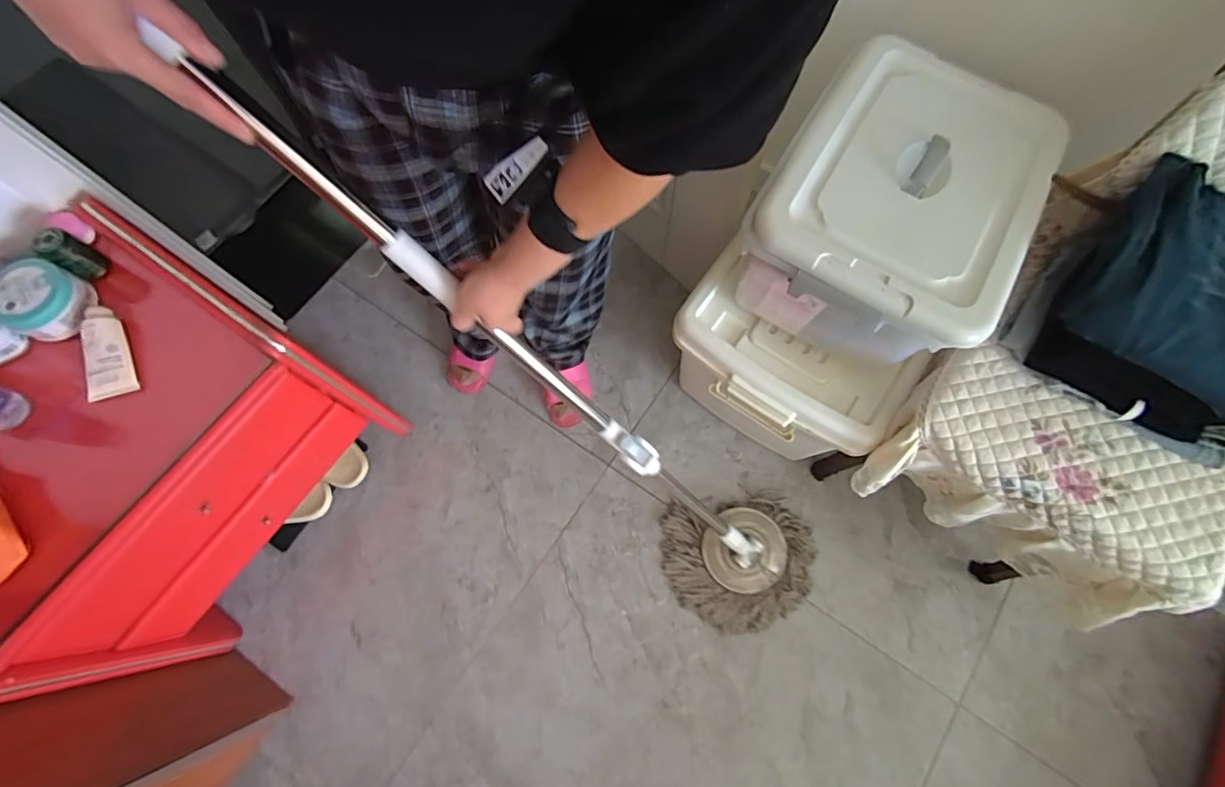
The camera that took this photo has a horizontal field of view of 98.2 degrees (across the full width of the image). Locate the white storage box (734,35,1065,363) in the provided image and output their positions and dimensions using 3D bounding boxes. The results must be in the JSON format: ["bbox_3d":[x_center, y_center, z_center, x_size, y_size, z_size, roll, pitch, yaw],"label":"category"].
[{"bbox_3d":[0.400,-0.262,0.790,0.325,0.201,0.414,31,74,9],"label":"white storage box"}]

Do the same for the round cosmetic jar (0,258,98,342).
[{"bbox_3d":[-0.745,-0.123,0.693,0.090,0.060,0.094,0,72,-1],"label":"round cosmetic jar"}]

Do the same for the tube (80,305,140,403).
[{"bbox_3d":[-0.662,-0.055,0.699,0.049,0.033,0.119,-10,86,-32],"label":"tube"}]

